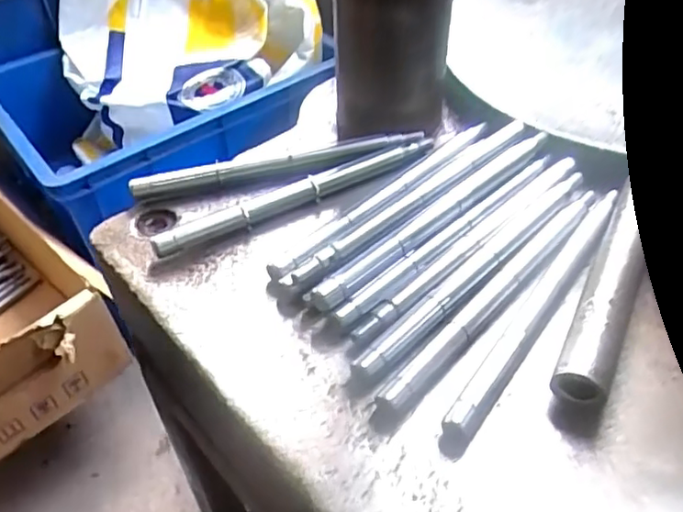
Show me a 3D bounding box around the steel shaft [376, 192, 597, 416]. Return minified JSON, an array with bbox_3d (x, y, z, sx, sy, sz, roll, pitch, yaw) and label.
[{"bbox_3d":[0.072,0.012,0.276,0.010,0.008,0.157,33,55,29],"label":"steel shaft"}]

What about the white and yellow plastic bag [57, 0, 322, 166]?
[{"bbox_3d":[-0.207,-0.297,0.801,0.320,0.230,0.265,-14,47,-11],"label":"white and yellow plastic bag"}]

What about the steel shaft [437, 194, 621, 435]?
[{"bbox_3d":[0.089,0.016,0.272,0.010,0.007,0.157,28,53,26],"label":"steel shaft"}]

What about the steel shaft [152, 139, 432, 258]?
[{"bbox_3d":[-0.021,-0.036,0.328,0.158,0.012,0.012,-22,49,-19],"label":"steel shaft"}]

